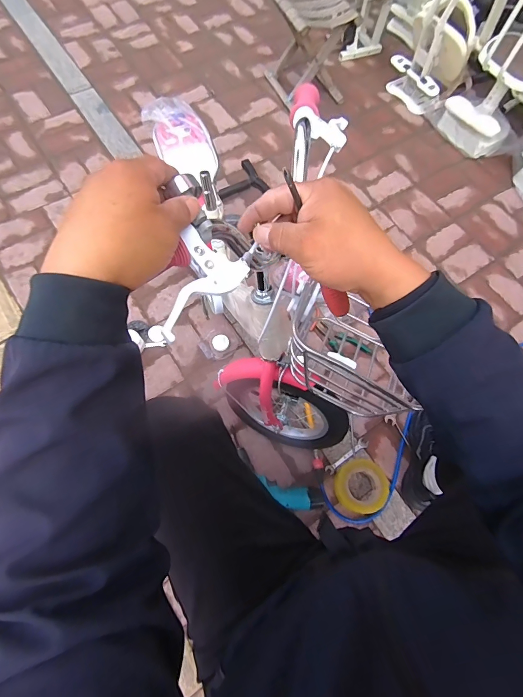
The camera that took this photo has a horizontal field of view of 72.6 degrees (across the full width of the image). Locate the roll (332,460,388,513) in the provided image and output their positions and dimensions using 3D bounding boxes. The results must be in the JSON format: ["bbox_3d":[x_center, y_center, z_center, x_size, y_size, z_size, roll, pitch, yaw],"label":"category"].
[{"bbox_3d":[0.251,0.348,0.900,0.130,0.039,0.122,0,68,-1],"label":"roll"}]

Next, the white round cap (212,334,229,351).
[{"bbox_3d":[-0.119,-0.017,1.035,0.047,0.012,0.048,0,68,-1],"label":"white round cap"}]

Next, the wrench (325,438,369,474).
[{"bbox_3d":[0.228,0.285,0.946,0.144,0.007,0.026,-30,73,-20],"label":"wrench"}]

